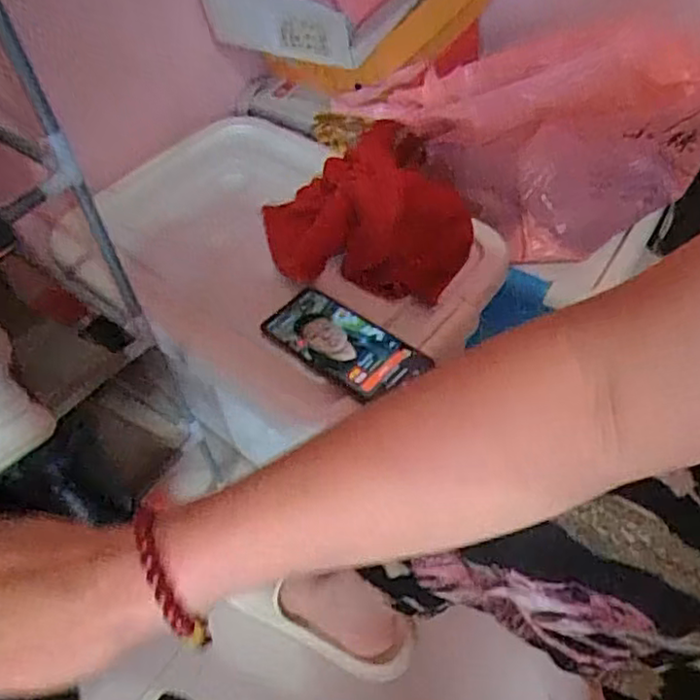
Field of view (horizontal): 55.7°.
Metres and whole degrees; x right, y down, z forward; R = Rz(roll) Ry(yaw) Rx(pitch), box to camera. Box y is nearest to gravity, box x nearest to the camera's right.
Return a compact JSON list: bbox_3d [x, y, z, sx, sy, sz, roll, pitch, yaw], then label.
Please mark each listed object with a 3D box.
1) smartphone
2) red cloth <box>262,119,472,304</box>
[{"bbox_3d":[-0.011,-0.008,0.645,0.154,0.013,0.079,34,60,26],"label":"smartphone"},{"bbox_3d":[0.012,-0.153,0.709,0.230,0.098,0.150,13,53,13],"label":"red cloth"}]

